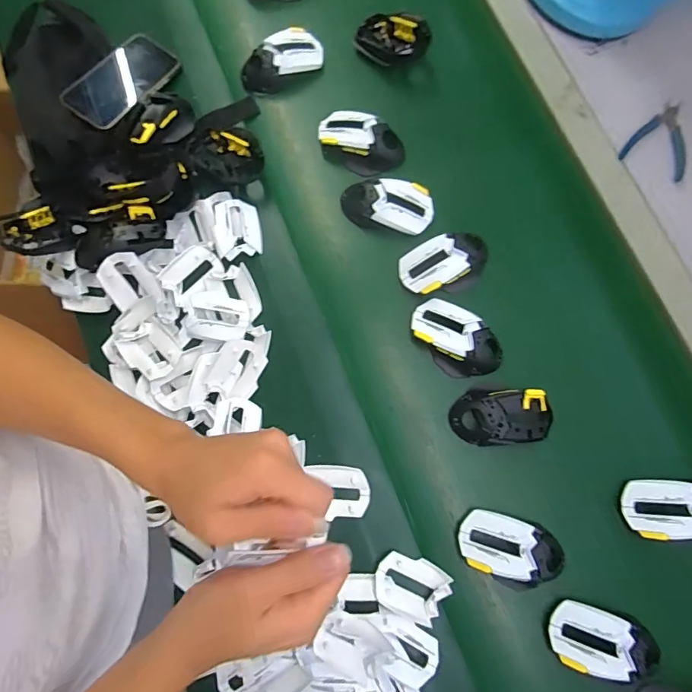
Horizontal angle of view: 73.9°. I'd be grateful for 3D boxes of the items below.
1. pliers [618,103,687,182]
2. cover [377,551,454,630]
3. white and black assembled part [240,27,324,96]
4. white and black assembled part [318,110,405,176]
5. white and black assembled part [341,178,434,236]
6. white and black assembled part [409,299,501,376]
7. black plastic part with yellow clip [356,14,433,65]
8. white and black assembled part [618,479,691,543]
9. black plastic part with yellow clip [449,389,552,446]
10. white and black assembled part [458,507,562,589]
[{"bbox_3d":[0.436,-0.282,0.629,0.083,0.010,0.112,33,79,5],"label":"pliers"},{"bbox_3d":[0.073,0.272,0.516,0.081,0.014,0.060,22,78,3],"label":"cover"},{"bbox_3d":[-0.093,-0.409,0.665,0.122,0.033,0.071,-31,80,-8],"label":"white and black assembled part"},{"bbox_3d":[0.020,-0.280,0.634,0.120,0.033,0.068,24,78,3],"label":"white and black assembled part"},{"bbox_3d":[0.055,-0.186,0.611,0.118,0.033,0.063,10,77,0],"label":"white and black assembled part"},{"bbox_3d":[0.140,-0.012,0.573,0.118,0.029,0.059,36,79,6],"label":"white and black assembled part"},{"bbox_3d":[0.067,-0.445,0.660,0.107,0.043,0.072,9,77,0],"label":"black plastic part with yellow clip"},{"bbox_3d":[0.371,0.185,0.523,0.100,0.026,0.067,-7,66,23],"label":"white and black assembled part"},{"bbox_3d":[0.187,0.086,0.553,0.115,0.030,0.064,-1,78,-2],"label":"black plastic part with yellow clip"},{"bbox_3d":[0.187,0.233,0.520,0.114,0.034,0.072,20,78,3],"label":"white and black assembled part"}]

